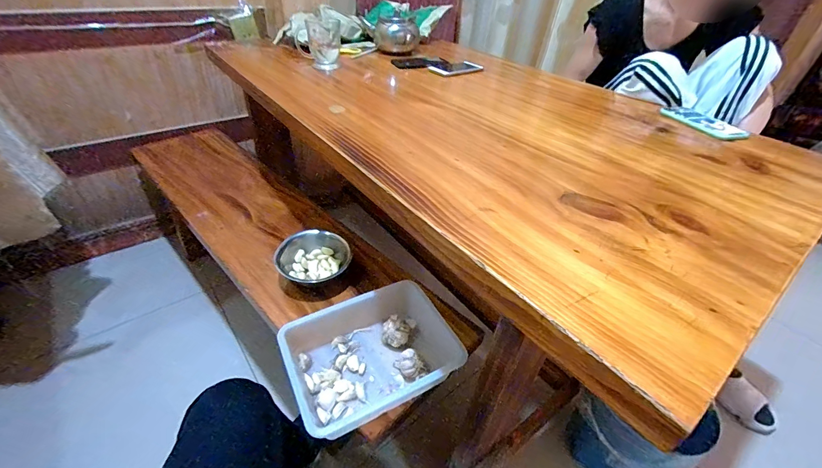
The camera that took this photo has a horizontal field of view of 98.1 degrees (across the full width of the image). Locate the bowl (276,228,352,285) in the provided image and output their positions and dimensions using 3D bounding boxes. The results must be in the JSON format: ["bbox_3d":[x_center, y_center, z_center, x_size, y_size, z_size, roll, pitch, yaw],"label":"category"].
[{"bbox_3d":[-0.218,0.050,0.785,0.144,0.069,0.133,3,39,-2],"label":"bowl"}]

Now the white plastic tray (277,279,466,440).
[{"bbox_3d":[-0.067,0.204,0.616,0.261,0.068,0.202,-17,43,-24],"label":"white plastic tray"}]

